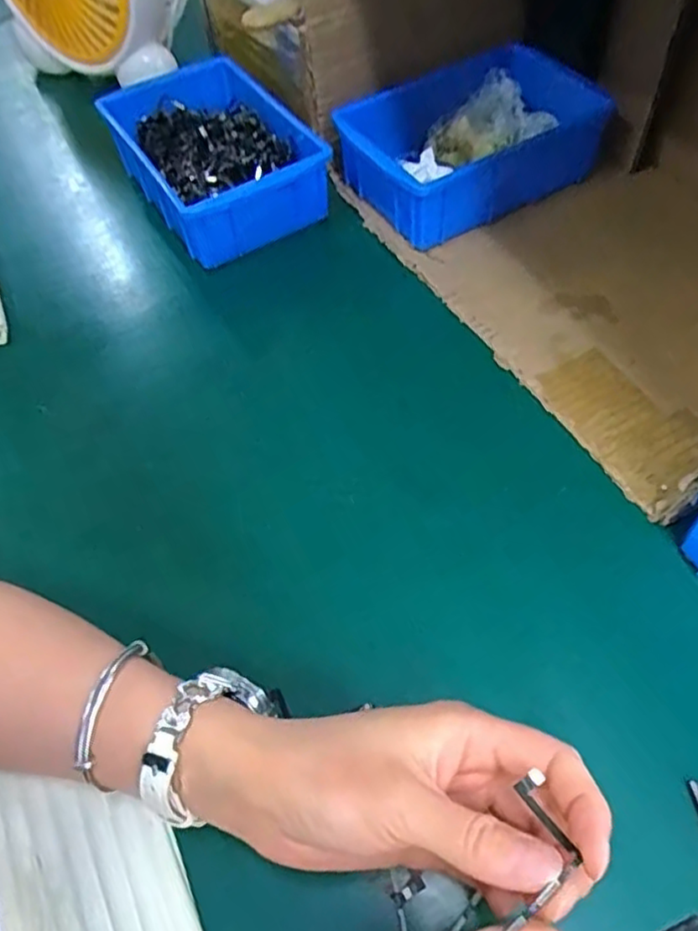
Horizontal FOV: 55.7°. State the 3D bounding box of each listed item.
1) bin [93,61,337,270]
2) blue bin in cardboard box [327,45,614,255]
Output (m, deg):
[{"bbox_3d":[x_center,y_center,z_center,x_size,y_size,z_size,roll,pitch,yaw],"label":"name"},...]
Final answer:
[{"bbox_3d":[-0.114,-0.267,0.575,0.141,0.067,0.208,-29,60,-15],"label":"bin"},{"bbox_3d":[0.105,-0.274,0.560,0.205,0.062,0.144,-26,60,-14],"label":"blue bin in cardboard box"}]

